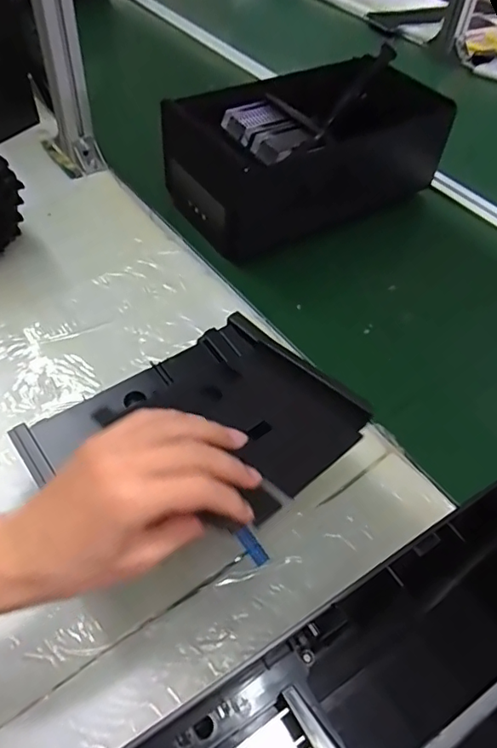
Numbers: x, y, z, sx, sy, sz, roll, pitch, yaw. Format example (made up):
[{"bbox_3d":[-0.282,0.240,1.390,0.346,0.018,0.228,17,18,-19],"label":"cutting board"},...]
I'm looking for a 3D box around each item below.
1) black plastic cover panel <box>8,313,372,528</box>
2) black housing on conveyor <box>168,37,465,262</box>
[{"bbox_3d":[-0.033,0.037,0.398,0.218,0.031,0.181,-32,50,-31],"label":"black plastic cover panel"},{"bbox_3d":[0.081,-0.310,0.737,0.366,0.124,0.188,-23,56,-20],"label":"black housing on conveyor"}]

